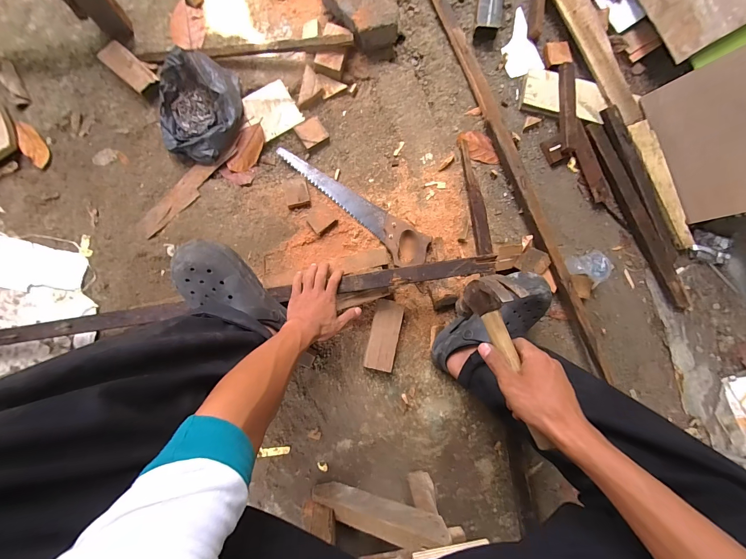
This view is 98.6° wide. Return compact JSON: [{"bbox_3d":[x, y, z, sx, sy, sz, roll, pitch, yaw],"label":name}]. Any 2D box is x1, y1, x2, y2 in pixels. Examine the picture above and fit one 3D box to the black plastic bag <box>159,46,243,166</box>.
[{"bbox_3d":[-0.372,-0.362,0.686,0.168,0.070,0.211,-3,86,-4],"label":"black plastic bag"}]

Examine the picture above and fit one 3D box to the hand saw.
[{"bbox_3d":[-0.047,-0.168,0.717,0.401,0.025,0.084,37,84,-1],"label":"hand saw"}]

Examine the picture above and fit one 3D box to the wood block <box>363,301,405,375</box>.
[{"bbox_3d":[0.024,0.120,0.701,0.061,0.045,0.145,13,85,-3],"label":"wood block"}]

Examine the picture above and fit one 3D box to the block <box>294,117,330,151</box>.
[{"bbox_3d":[-0.141,-0.341,0.740,0.062,0.017,0.063,-31,89,-6],"label":"block"}]

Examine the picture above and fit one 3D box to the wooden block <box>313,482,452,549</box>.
[{"bbox_3d":[0.003,0.426,0.589,0.300,0.061,0.027,-10,86,37],"label":"wooden block"}]

